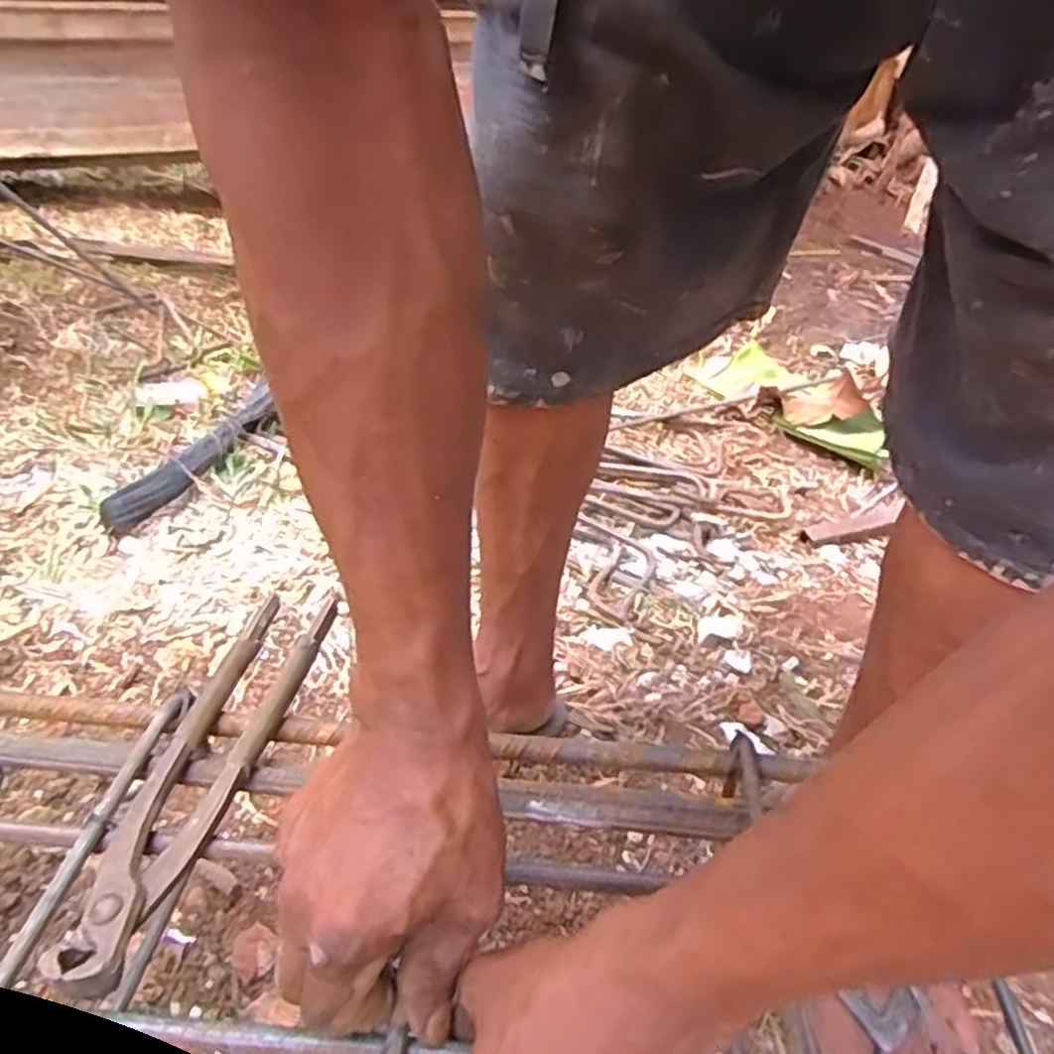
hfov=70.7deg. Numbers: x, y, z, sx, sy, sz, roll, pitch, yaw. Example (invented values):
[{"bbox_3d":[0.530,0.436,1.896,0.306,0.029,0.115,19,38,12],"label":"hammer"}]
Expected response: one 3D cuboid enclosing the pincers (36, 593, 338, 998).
[{"bbox_3d":[-0.151,0.109,0.360,0.045,0.014,0.214,10,36,2],"label":"pincers"}]

